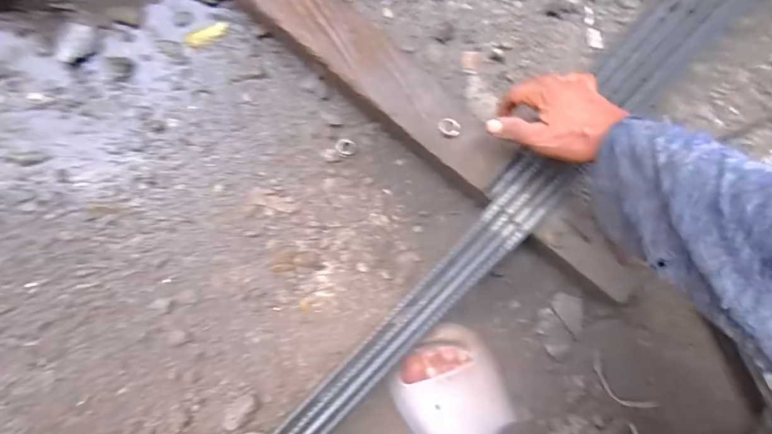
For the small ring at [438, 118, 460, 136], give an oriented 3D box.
[{"bbox_3d":[0.075,-0.106,0.470,0.026,0.004,0.020,12,86,-8],"label":"small ring"}]

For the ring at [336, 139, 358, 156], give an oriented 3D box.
[{"bbox_3d":[-0.050,-0.089,0.514,0.026,0.004,0.023,-8,89,-9],"label":"ring"}]

